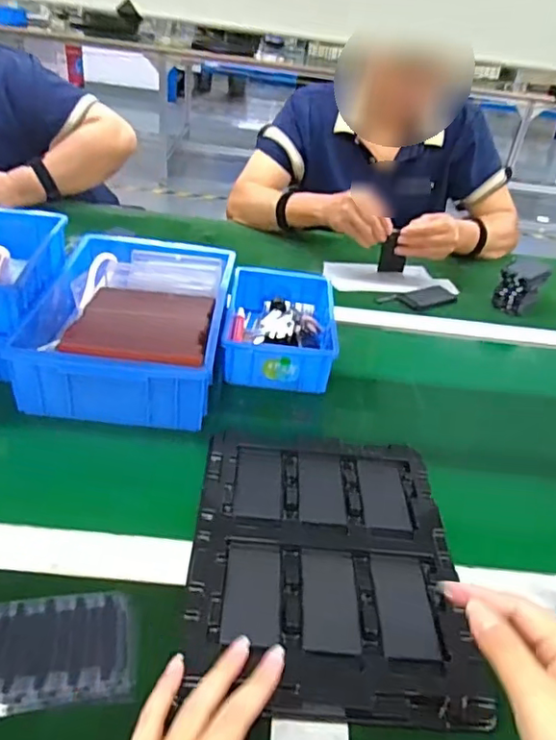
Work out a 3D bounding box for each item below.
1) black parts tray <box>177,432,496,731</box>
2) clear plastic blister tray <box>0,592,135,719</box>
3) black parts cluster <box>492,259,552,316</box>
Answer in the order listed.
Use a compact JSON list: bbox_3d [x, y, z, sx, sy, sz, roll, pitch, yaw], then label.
[{"bbox_3d":[0.039,0.150,0.489,0.215,0.015,0.270,6,36,-3],"label":"black parts tray"},{"bbox_3d":[-0.160,0.197,0.402,0.114,0.012,0.079,-3,37,-14],"label":"clear plastic blister tray"},{"bbox_3d":[0.390,-0.137,0.920,0.083,0.061,0.057,-24,46,-36],"label":"black parts cluster"}]

